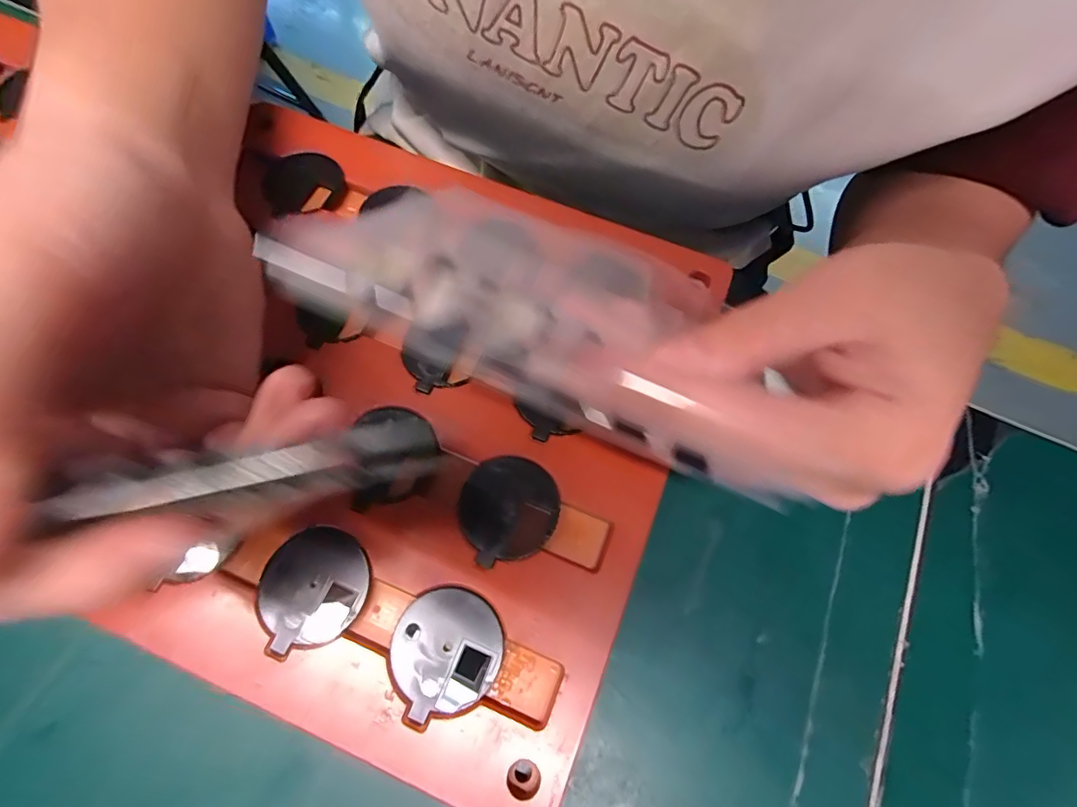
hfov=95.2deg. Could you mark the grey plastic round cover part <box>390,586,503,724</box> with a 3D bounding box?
[{"bbox_3d":[-0.024,0.064,0.128,0.028,0.004,0.029,0,68,0],"label":"grey plastic round cover part"}]

